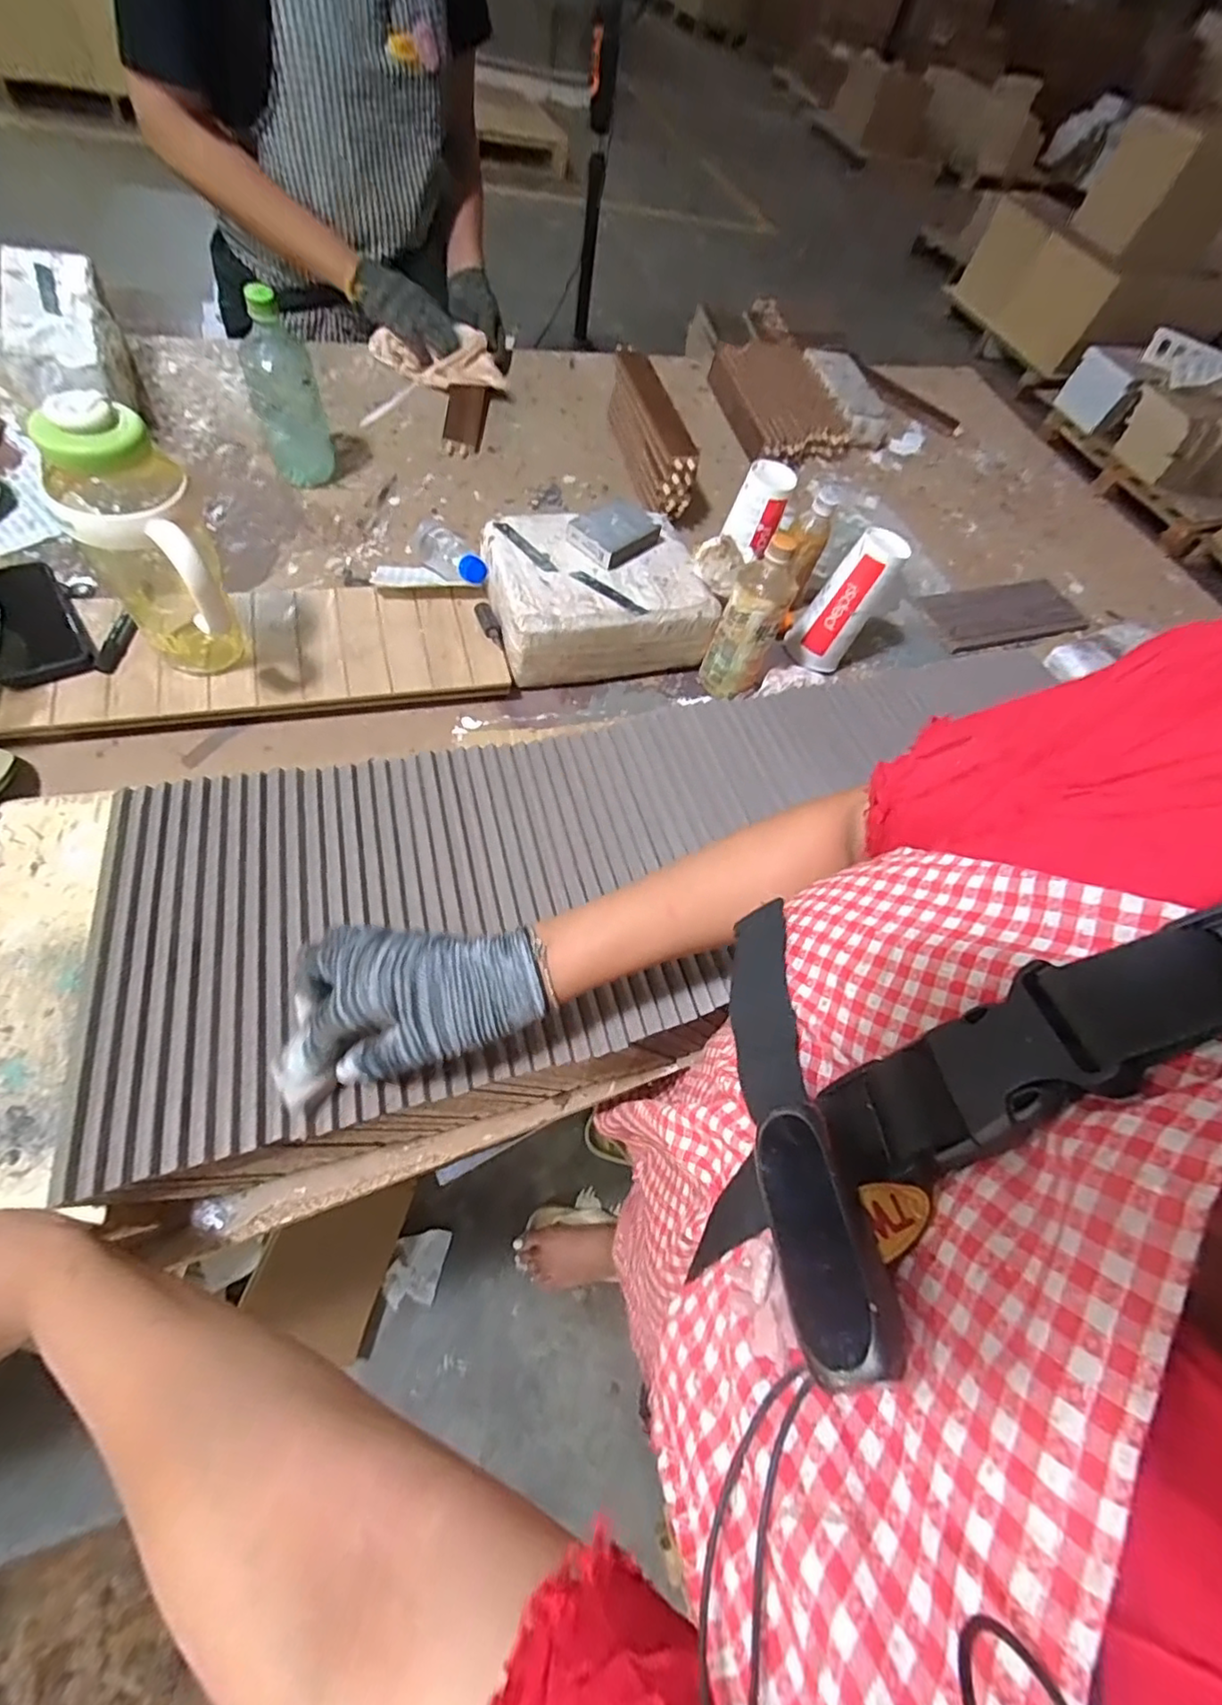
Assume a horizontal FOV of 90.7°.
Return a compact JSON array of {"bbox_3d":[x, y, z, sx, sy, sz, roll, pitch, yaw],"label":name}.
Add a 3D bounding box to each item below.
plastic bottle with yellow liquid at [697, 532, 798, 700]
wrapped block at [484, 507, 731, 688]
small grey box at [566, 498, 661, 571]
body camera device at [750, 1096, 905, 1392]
[{"bbox_3d":[0.169,-0.277,0.730,0.072,0.189,0.060,27,62,11],"label":"plastic bottle with yellow liquid"},{"bbox_3d":[-0.018,-0.328,0.772,0.264,0.110,0.181,-14,62,-12],"label":"wrapped block"},{"bbox_3d":[0.005,-0.401,0.758,0.076,0.031,0.108,35,64,15],"label":"small grey box"},{"bbox_3d":[0.056,0.102,0.164,0.022,0.013,0.064,1,39,-4],"label":"body camera device"}]

